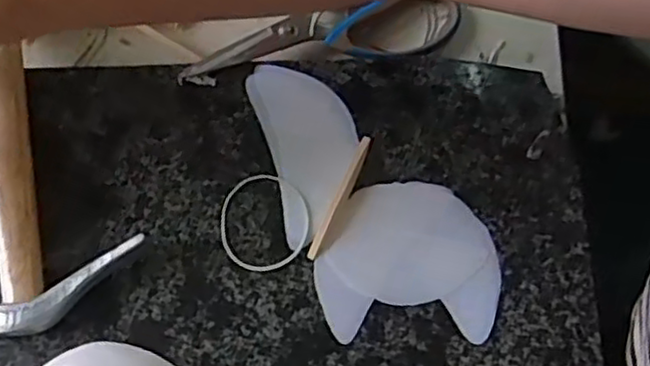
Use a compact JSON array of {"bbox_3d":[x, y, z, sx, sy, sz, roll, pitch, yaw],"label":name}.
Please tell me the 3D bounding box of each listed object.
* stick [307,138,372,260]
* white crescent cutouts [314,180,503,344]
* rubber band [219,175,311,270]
[{"bbox_3d":[0.010,0.009,0.424,0.008,0.004,0.082,25,77,4],"label":"stick"},{"bbox_3d":[0.051,0.046,0.419,0.107,0.004,0.092,-2,76,-2],"label":"white crescent cutouts"},{"bbox_3d":[-0.036,0.023,0.417,0.054,0.004,0.057,0,76,-2],"label":"rubber band"}]

